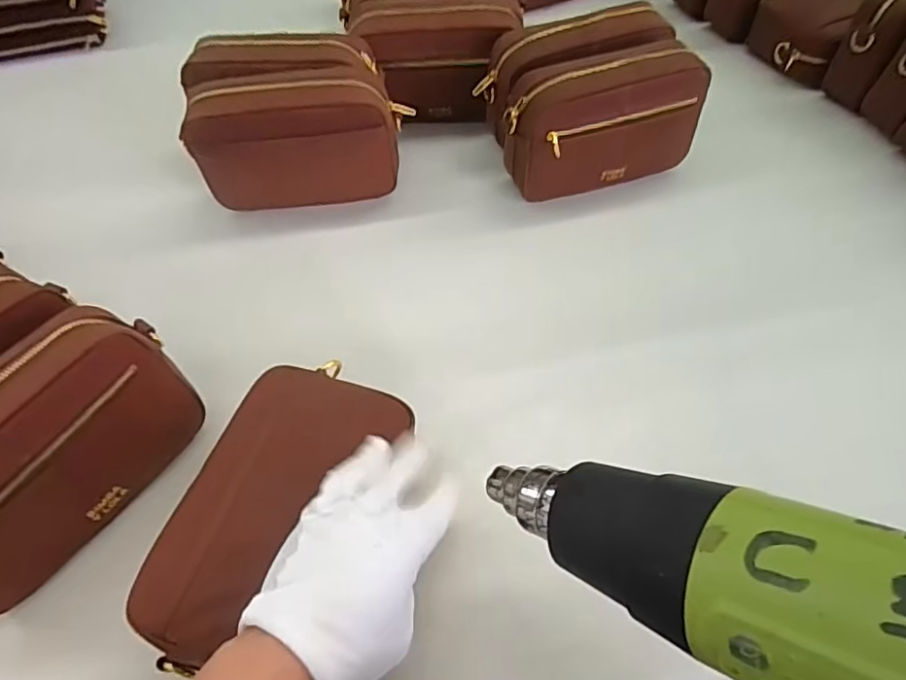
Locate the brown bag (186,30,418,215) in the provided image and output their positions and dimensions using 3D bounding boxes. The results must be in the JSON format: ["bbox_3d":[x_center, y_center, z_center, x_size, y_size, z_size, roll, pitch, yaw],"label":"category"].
[{"bbox_3d":[-0.158,-0.229,0.592,0.203,0.118,0.133,-4,54,-1],"label":"brown bag"}]

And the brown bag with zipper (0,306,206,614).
[{"bbox_3d":[-0.275,0.077,0.383,0.070,0.118,0.201,28,60,20],"label":"brown bag with zipper"}]

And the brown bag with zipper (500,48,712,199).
[{"bbox_3d":[0.147,-0.218,0.570,0.200,0.124,0.058,-14,55,-8],"label":"brown bag with zipper"}]

